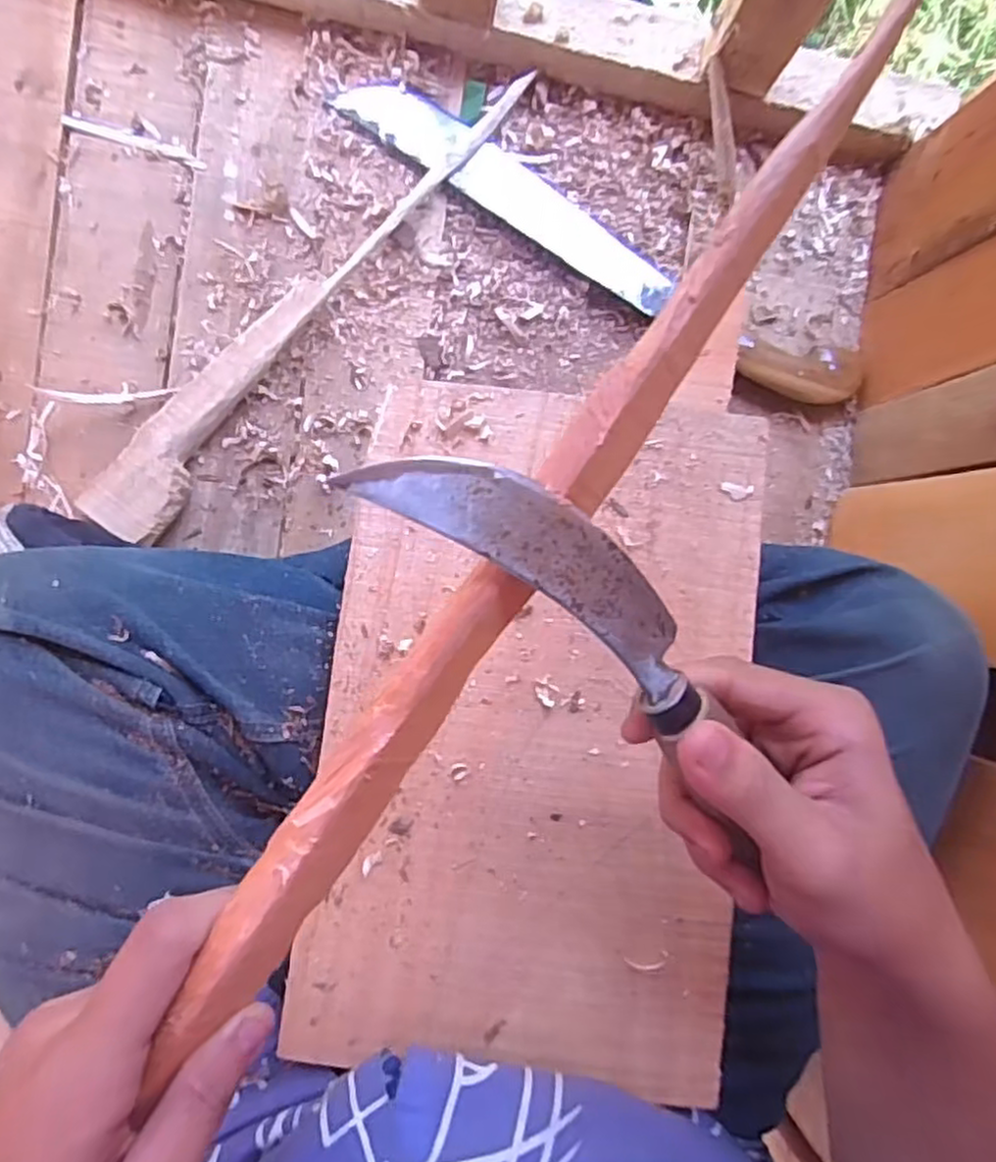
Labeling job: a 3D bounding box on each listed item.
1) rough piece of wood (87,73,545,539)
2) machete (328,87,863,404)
[{"bbox_3d":[-0.138,-0.201,0.499,0.053,0.020,0.415,38,87,-6],"label":"rough piece of wood"},{"bbox_3d":[0.083,-0.247,0.523,0.430,0.027,0.052,29,88,-6],"label":"machete"}]

